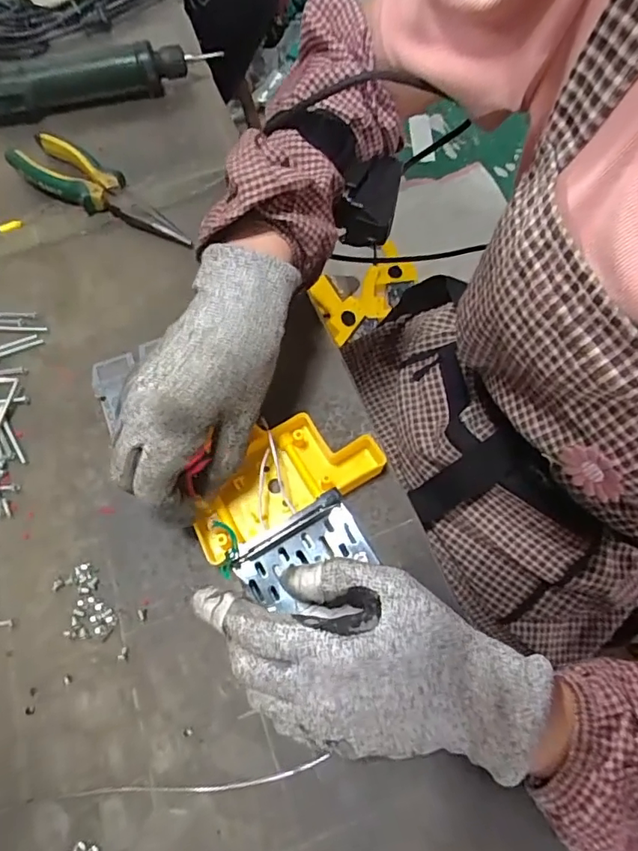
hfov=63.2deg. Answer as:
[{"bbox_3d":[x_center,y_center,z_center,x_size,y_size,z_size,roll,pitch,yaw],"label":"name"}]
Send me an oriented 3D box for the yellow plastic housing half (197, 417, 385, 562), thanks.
[{"bbox_3d":[-0.026,0.034,0.342,0.125,0.026,0.061,-30,68,-14],"label":"yellow plastic housing half"}]

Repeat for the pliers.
[{"bbox_3d":[-0.195,-0.211,0.462,0.203,0.025,0.049,29,69,13],"label":"pliers"}]

